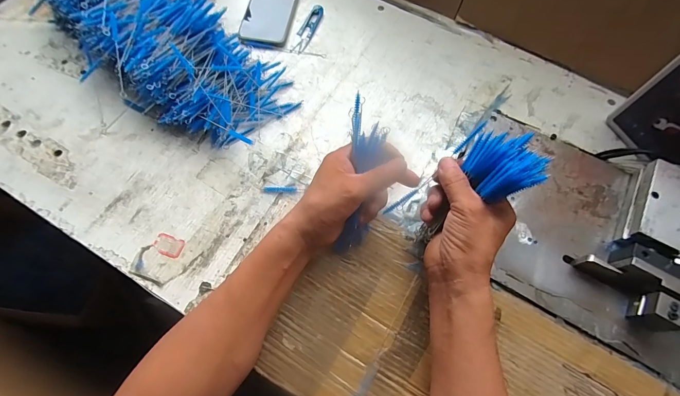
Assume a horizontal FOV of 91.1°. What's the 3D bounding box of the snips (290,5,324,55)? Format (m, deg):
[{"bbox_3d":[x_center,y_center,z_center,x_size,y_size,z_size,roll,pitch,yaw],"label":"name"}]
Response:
[{"bbox_3d":[-0.055,-0.277,0.546,0.027,0.013,0.099,16,67,7],"label":"snips"}]

